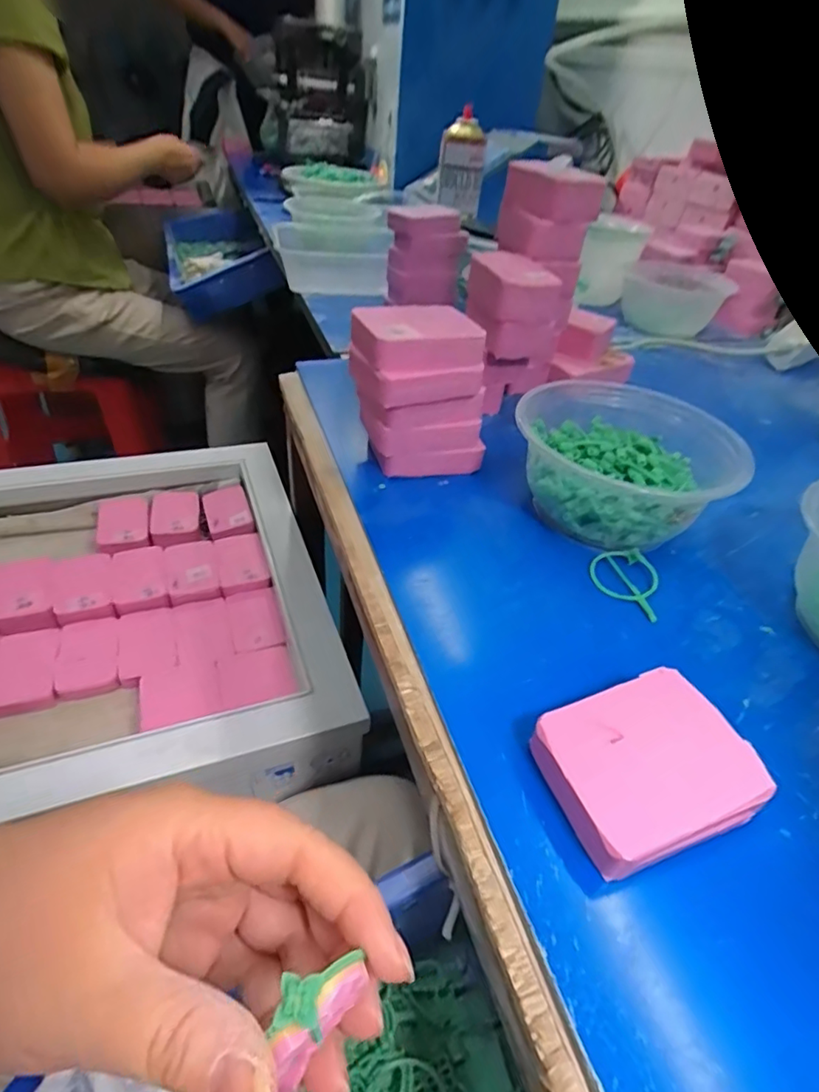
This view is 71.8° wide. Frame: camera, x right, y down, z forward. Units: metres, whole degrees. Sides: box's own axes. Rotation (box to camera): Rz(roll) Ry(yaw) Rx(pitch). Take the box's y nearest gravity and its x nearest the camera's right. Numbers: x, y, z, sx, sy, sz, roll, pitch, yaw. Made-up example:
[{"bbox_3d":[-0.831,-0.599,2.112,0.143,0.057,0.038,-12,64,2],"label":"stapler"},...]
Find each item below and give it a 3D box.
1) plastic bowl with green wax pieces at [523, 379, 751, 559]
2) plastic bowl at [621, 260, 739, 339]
[{"bbox_3d":[0.133,-0.056,0.364,0.126,0.066,0.125,3,40,-3],"label":"plastic bowl with green wax pieces"},{"bbox_3d":[0.323,-0.305,0.694,0.122,0.052,0.097,21,42,18],"label":"plastic bowl"}]

